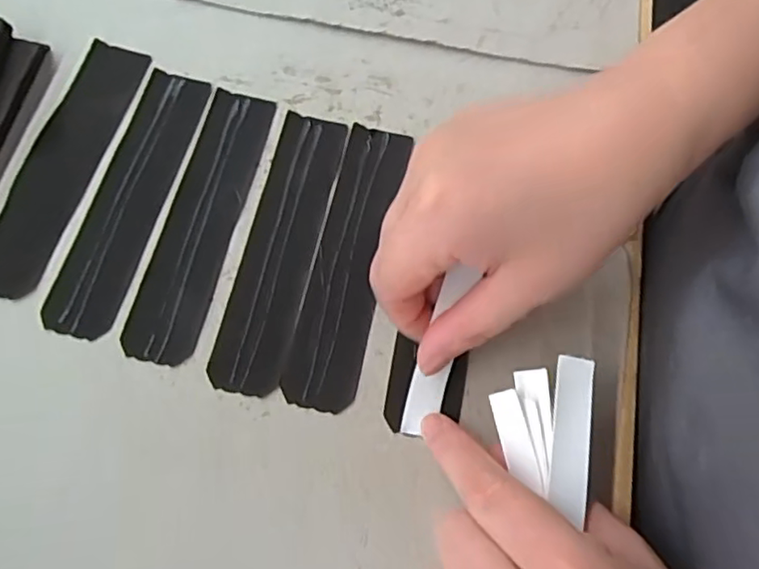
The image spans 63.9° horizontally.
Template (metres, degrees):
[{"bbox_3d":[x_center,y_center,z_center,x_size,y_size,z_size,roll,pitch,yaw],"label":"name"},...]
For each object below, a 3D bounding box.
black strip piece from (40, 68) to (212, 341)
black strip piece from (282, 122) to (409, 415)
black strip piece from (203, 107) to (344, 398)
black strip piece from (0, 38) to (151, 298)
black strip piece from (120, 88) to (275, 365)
[{"bbox_3d":[-0.116,-0.043,0.286,0.032,0.004,0.138,14,70,2],"label":"black strip piece"},{"bbox_3d":[-0.013,-0.013,0.280,0.031,0.004,0.138,12,70,2],"label":"black strip piece"},{"bbox_3d":[-0.045,-0.020,0.281,0.033,0.004,0.140,12,69,2],"label":"black strip piece"},{"bbox_3d":[-0.150,-0.060,0.290,0.036,0.004,0.138,17,70,4],"label":"black strip piece"},{"bbox_3d":[-0.082,-0.032,0.284,0.032,0.004,0.139,13,70,2],"label":"black strip piece"}]

